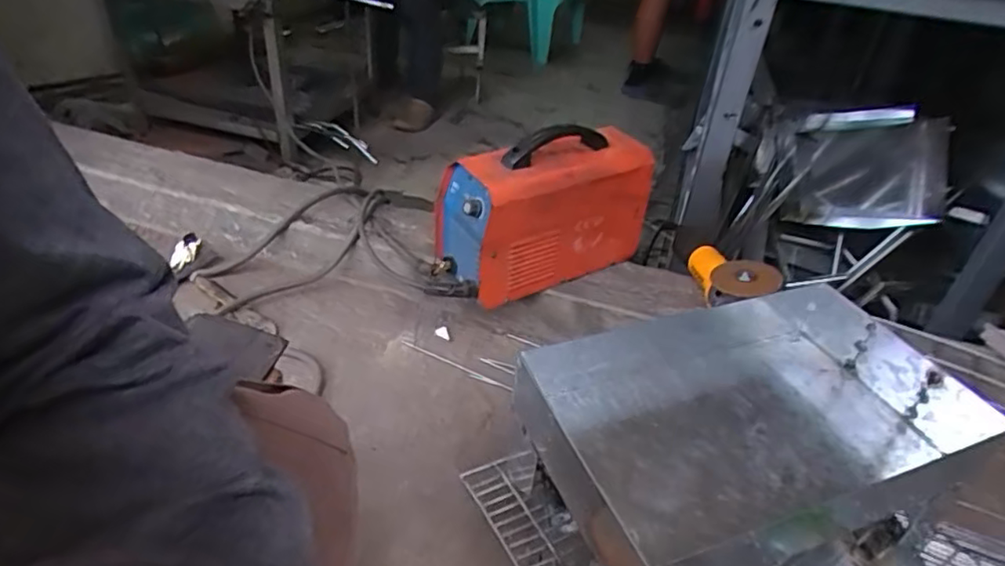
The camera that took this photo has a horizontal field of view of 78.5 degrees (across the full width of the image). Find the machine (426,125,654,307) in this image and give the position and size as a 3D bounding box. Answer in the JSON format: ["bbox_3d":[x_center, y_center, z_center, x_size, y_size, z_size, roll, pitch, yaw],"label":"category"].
[{"bbox_3d":[0.068,-0.122,1.000,0.324,0.218,0.154,-13,40,-23],"label":"machine"}]

